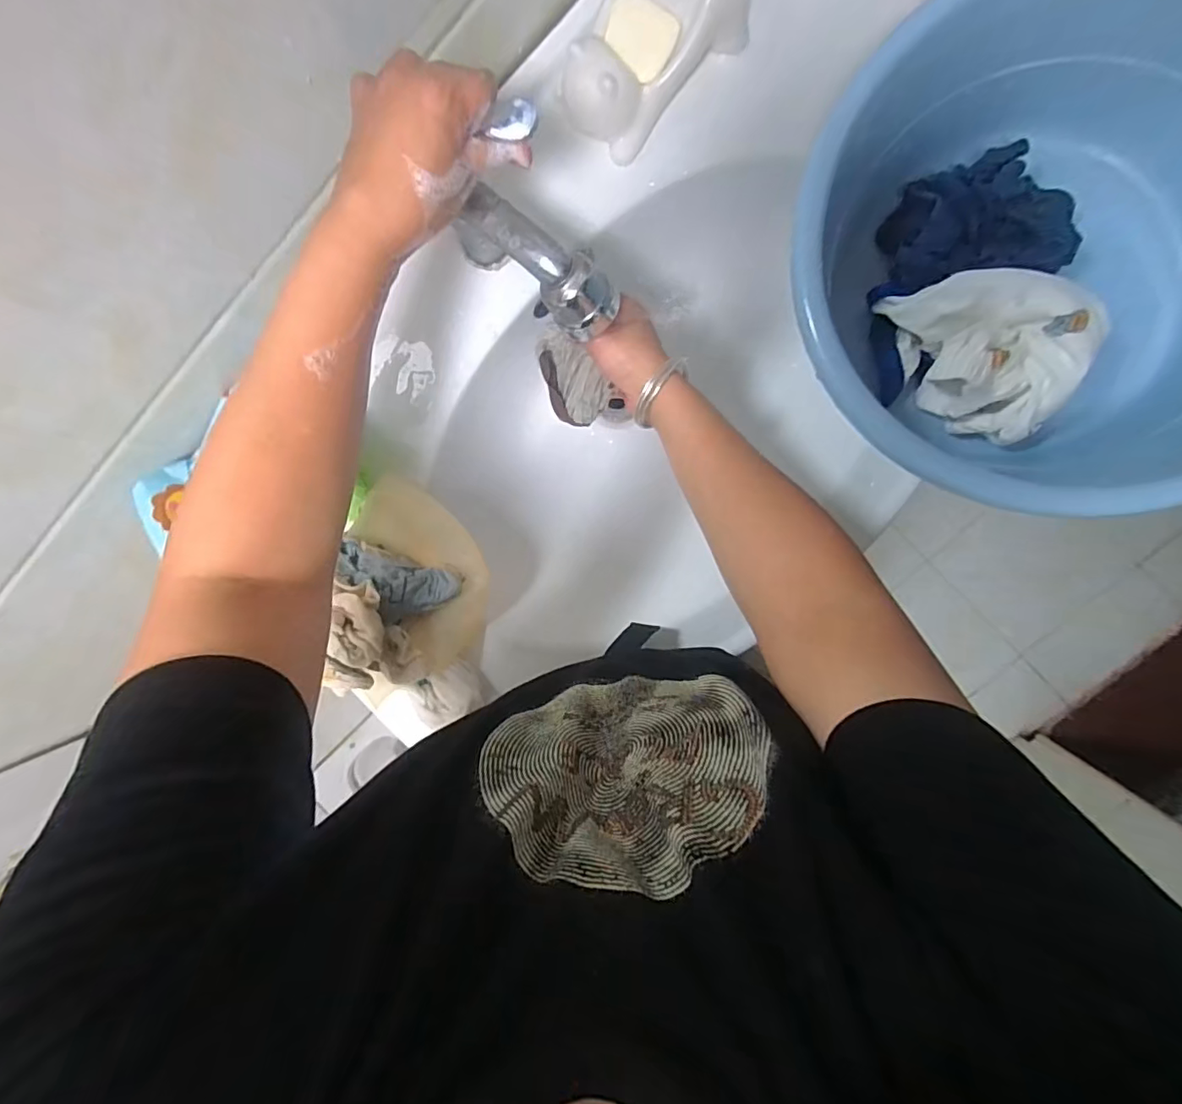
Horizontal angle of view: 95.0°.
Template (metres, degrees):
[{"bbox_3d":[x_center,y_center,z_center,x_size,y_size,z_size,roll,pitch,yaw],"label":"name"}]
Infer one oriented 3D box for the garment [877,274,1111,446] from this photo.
[{"bbox_3d":[0.283,-0.152,0.403,0.138,0.066,0.097,25,99,3],"label":"garment"}]

